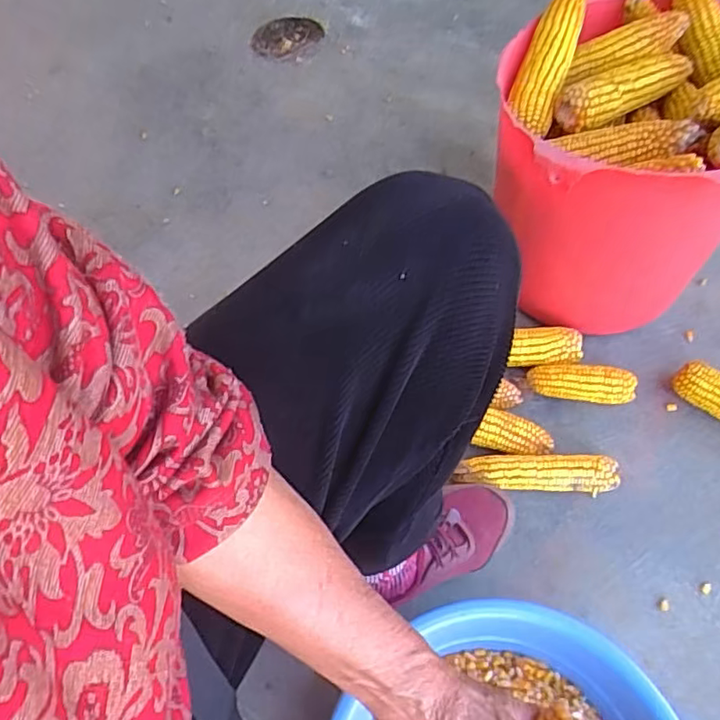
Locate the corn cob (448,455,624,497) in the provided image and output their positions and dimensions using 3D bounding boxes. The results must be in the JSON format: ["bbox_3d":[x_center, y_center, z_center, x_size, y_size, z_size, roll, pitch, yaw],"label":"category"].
[{"bbox_3d":[0.205,0.135,0.719,0.189,0.044,0.043,1,62,4],"label":"corn cob"}]

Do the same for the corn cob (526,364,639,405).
[{"bbox_3d":[0.281,0.030,0.772,0.131,0.045,0.045,9,63,8],"label":"corn cob"}]

